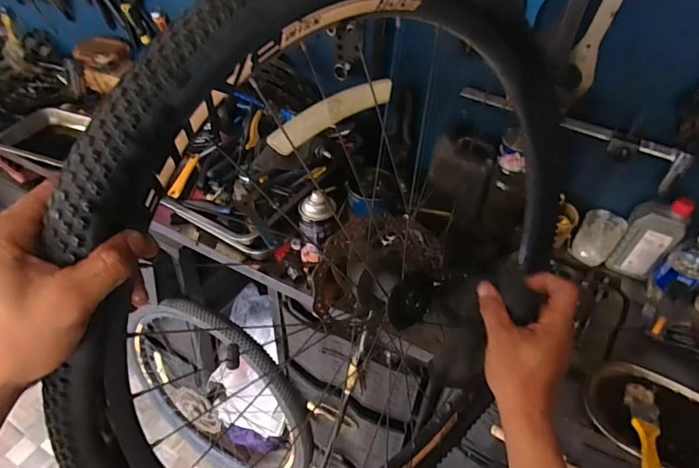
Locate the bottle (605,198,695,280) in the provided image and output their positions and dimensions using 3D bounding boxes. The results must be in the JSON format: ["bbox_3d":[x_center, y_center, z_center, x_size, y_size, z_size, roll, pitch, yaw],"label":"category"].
[{"bbox_3d":[0.554,0.002,0.828,0.082,0.167,0.057,25,48,22],"label":"bottle"}]

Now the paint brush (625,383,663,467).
[{"bbox_3d":[0.418,0.278,0.619,0.041,0.031,0.174,15,45,12],"label":"paint brush"}]

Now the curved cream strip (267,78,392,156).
[{"bbox_3d":[-0.014,-0.102,0.374,0.125,0.024,0.009,-34,20,-24],"label":"curved cream strip"}]

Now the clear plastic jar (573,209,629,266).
[{"bbox_3d":[0.482,0.010,0.872,0.058,0.092,0.071,-32,54,-31],"label":"clear plastic jar"}]

